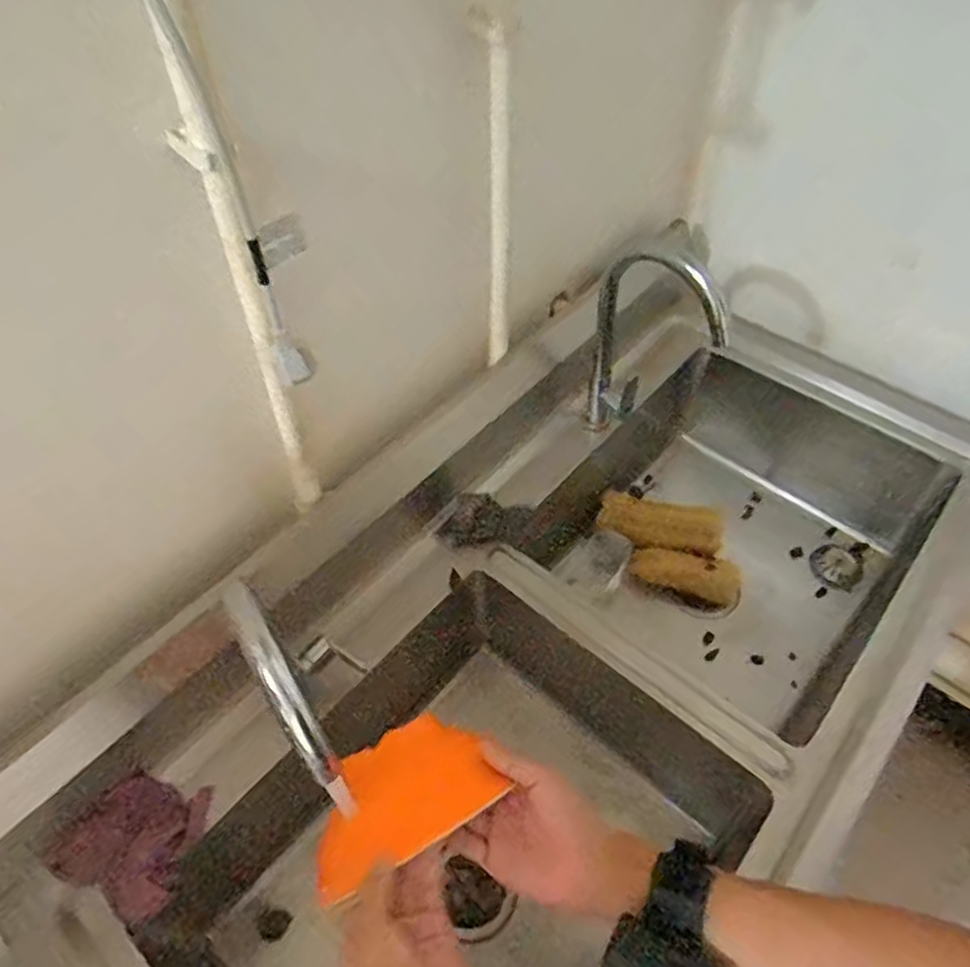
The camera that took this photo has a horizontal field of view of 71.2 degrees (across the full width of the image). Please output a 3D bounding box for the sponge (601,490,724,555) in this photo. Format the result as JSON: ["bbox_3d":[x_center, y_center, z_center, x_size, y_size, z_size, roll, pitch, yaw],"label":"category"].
[{"bbox_3d":[0.279,0.066,1.083,0.188,0.053,0.074,7,53,7],"label":"sponge"}]

